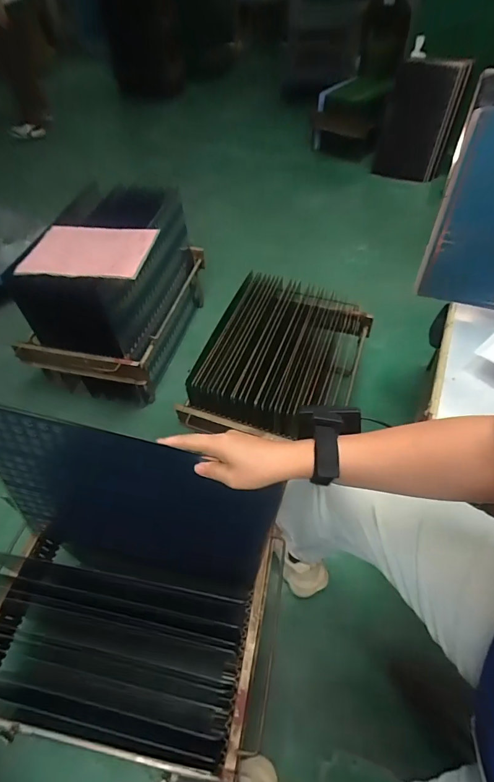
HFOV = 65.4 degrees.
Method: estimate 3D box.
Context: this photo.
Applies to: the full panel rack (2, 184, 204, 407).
[{"bbox_3d":[-0.413,-0.329,1.224,0.402,0.456,0.589,8,53,9],"label":"full panel rack"}]

